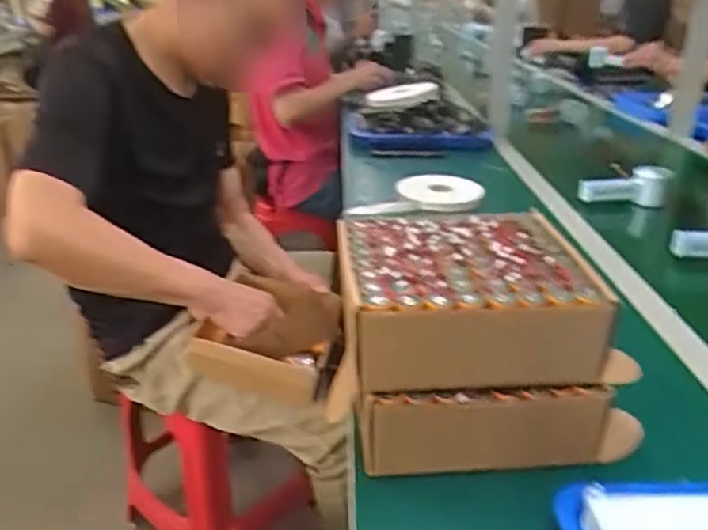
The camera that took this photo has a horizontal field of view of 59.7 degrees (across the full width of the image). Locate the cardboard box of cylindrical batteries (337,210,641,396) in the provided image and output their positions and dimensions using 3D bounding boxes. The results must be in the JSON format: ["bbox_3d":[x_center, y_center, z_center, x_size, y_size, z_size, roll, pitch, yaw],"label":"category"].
[{"bbox_3d":[0.090,0.032,0.521,0.198,0.088,0.164,-1,26,-3],"label":"cardboard box of cylindrical batteries"}]

